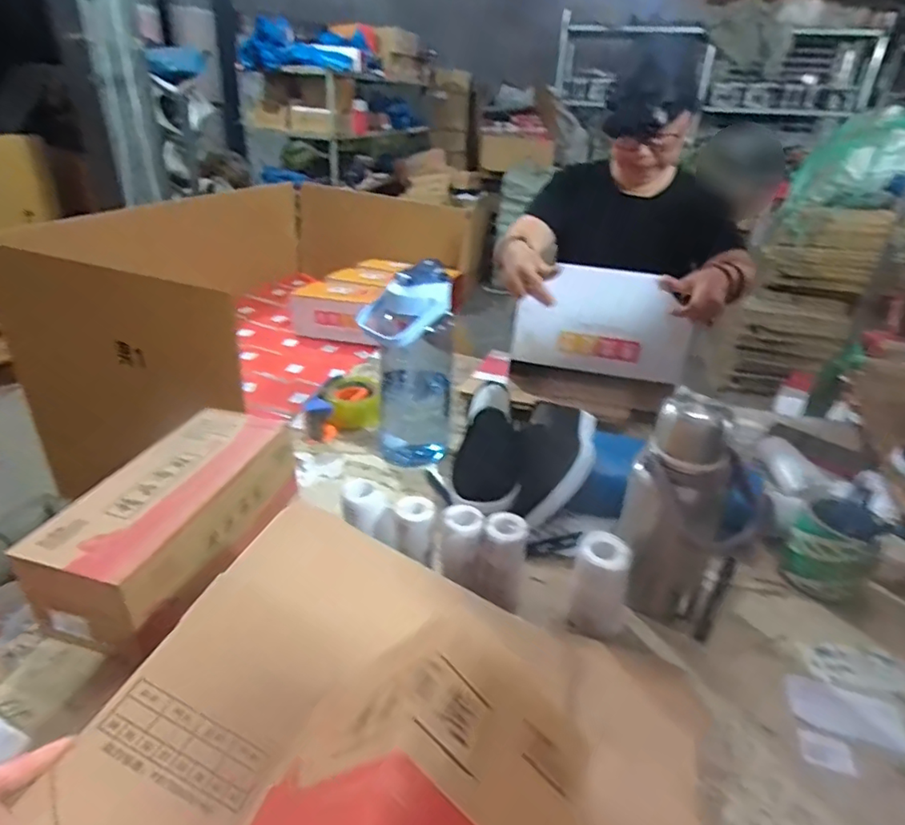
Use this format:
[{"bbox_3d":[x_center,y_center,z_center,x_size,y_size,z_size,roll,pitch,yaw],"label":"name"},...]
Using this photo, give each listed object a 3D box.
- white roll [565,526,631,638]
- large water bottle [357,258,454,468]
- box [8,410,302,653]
[{"bbox_3d":[0.151,0.180,0.585,0.057,0.098,0.051,14,31,19],"label":"white roll"},{"bbox_3d":[-0.063,-0.043,0.809,0.125,0.298,0.105,1,29,-3],"label":"large water bottle"},{"bbox_3d":[-0.306,0.101,0.631,0.135,0.093,0.306,9,30,12],"label":"box"}]

